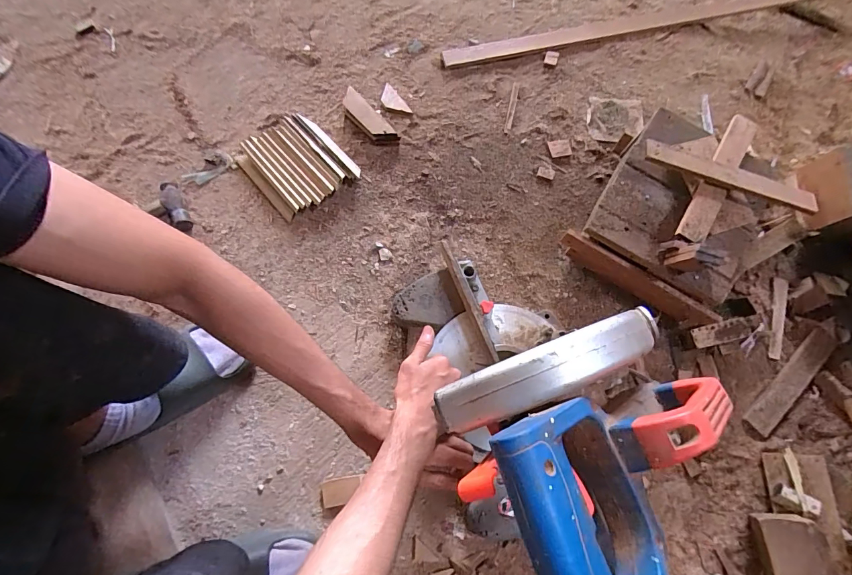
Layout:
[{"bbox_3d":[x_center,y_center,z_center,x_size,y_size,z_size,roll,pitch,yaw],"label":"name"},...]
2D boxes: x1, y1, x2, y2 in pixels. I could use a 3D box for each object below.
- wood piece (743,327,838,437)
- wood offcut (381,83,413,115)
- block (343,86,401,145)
[{"bbox_3d":[0.563,0.143,0.600,0.205,0.011,0.037,-42,77,-13],"label":"wood piece"},{"bbox_3d":[-0.065,-0.358,0.755,0.039,0.009,0.090,-32,75,-11],"label":"wood offcut"},{"bbox_3d":[-0.107,-0.306,0.720,0.041,0.025,0.141,-40,77,-13],"label":"block"}]

